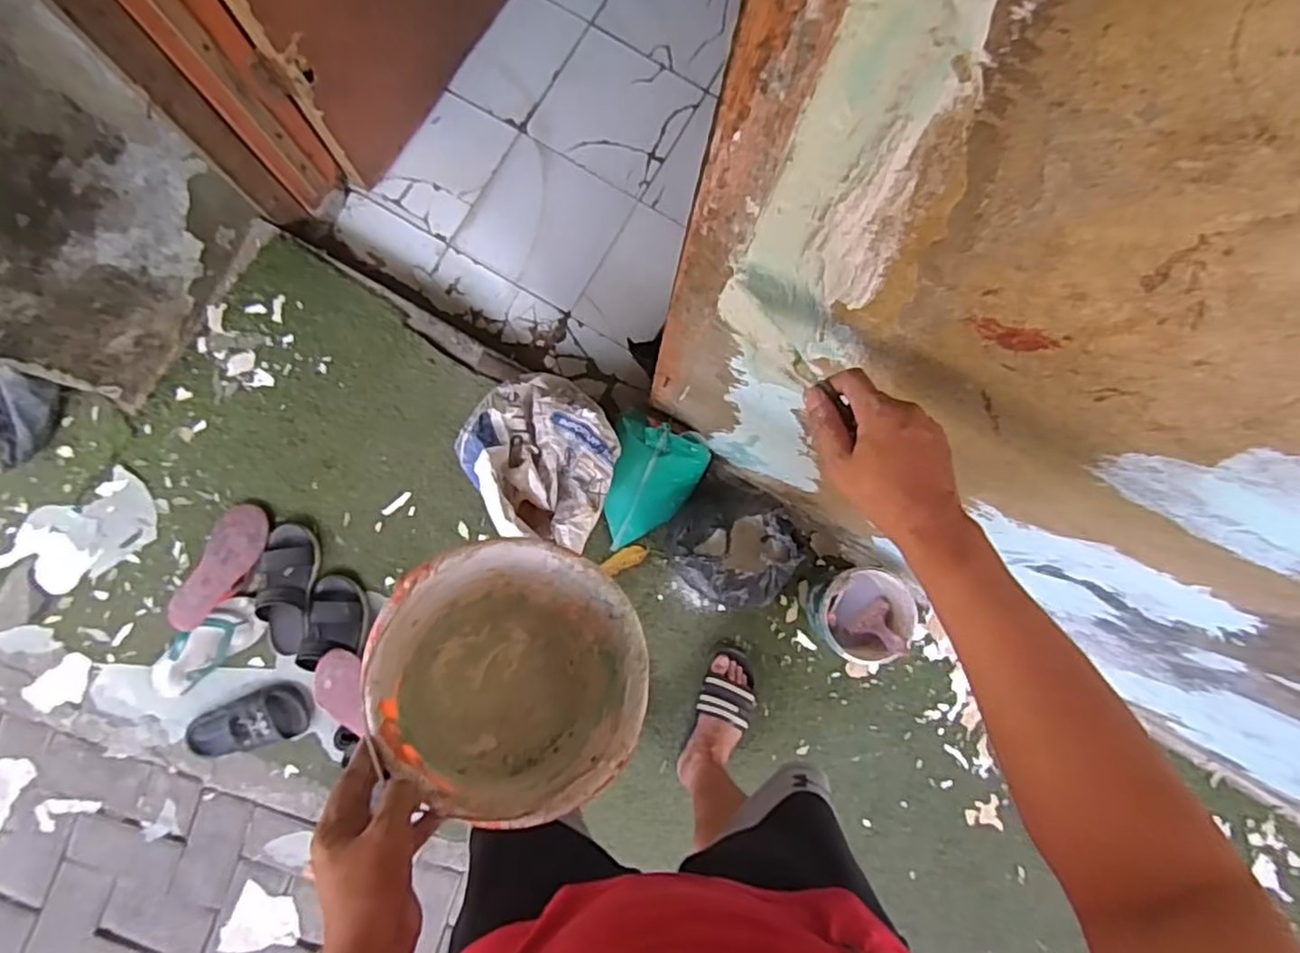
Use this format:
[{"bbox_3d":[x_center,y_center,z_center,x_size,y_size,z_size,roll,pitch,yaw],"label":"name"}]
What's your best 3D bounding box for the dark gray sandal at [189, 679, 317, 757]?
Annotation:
[{"bbox_3d":[-0.761,0.463,1.270,0.257,0.087,0.112,-14,85,-4],"label":"dark gray sandal"}]

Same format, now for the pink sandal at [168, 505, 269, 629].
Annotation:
[{"bbox_3d":[-0.812,0.176,1.277,0.106,0.055,0.249,21,84,0],"label":"pink sandal"}]

